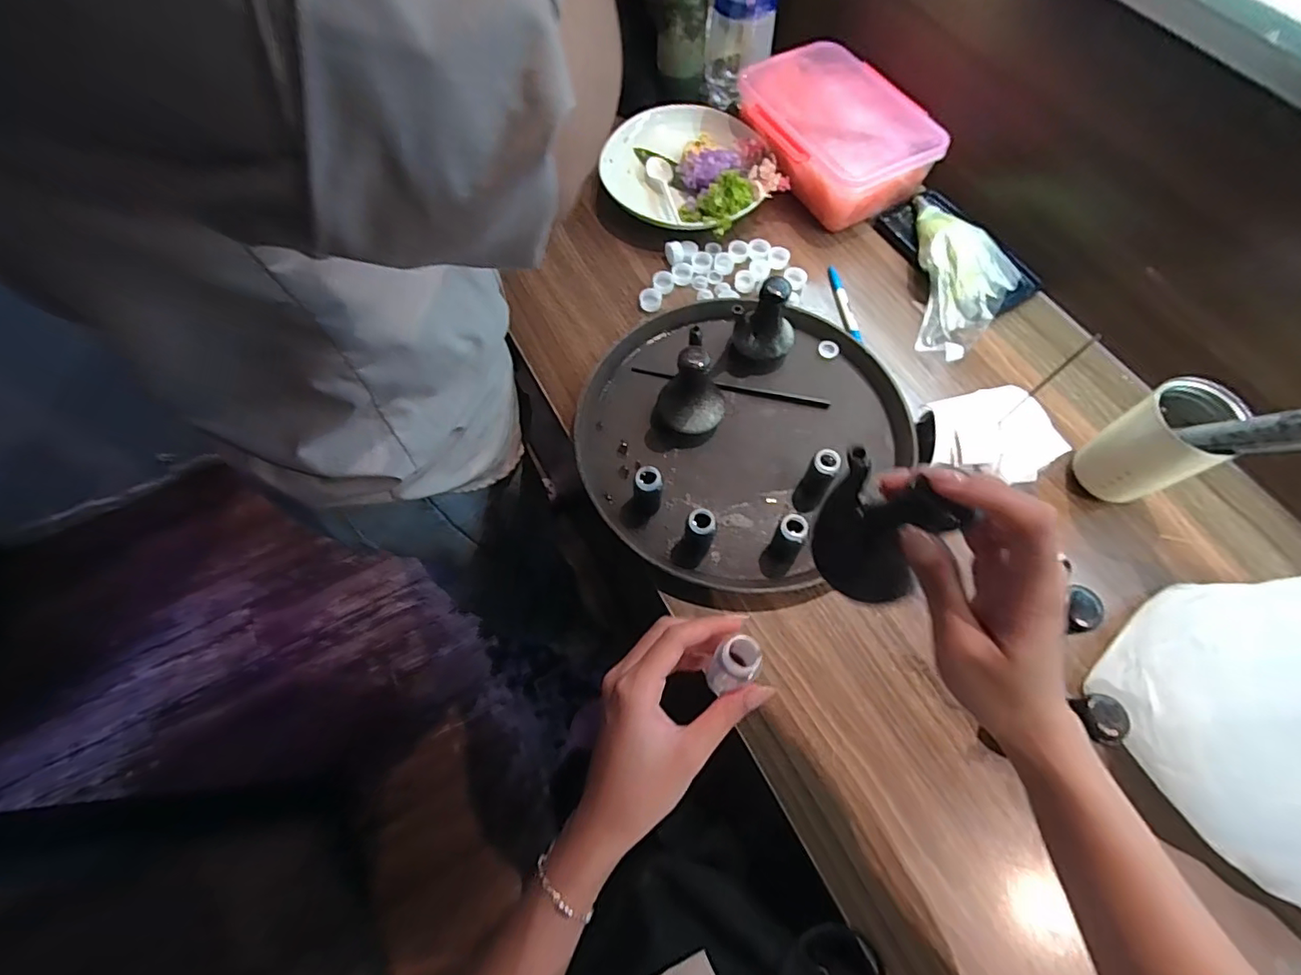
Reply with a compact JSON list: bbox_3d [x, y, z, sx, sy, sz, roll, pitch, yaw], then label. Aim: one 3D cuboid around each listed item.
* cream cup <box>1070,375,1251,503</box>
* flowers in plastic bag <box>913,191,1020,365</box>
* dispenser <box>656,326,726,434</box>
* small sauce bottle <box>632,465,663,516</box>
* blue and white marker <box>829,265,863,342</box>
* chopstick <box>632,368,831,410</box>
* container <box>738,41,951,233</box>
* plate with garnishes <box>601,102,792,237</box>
[{"bbox_3d":[0.457,-0.035,0.502,0.070,0.123,0.074,0,66,0],"label":"cream cup"},{"bbox_3d":[0.360,-0.259,0.640,0.080,0.066,0.237,7,66,3],"label":"flowers in plastic bag"},{"bbox_3d":[0.041,-0.097,0.546,0.068,0.108,0.062,0,66,0],"label":"dispenser"},{"bbox_3d":[-0.003,0.003,0.528,0.028,0.055,0.026,-1,66,-1],"label":"small sauce bottle"},{"bbox_3d":[0.232,-0.222,0.657,0.015,0.007,0.119,-6,66,-2],"label":"blue and white marker"},{"bbox_3d":[0.090,-0.113,0.616,0.221,0.007,0.010,11,66,5],"label":"chopstick"},{"bbox_3d":[0.227,-0.467,0.722,0.179,0.087,0.262,-24,68,-11],"label":"container"},{"bbox_3d":[0.046,-0.412,0.716,0.214,0.053,0.227,0,66,0],"label":"plate with garnishes"}]

